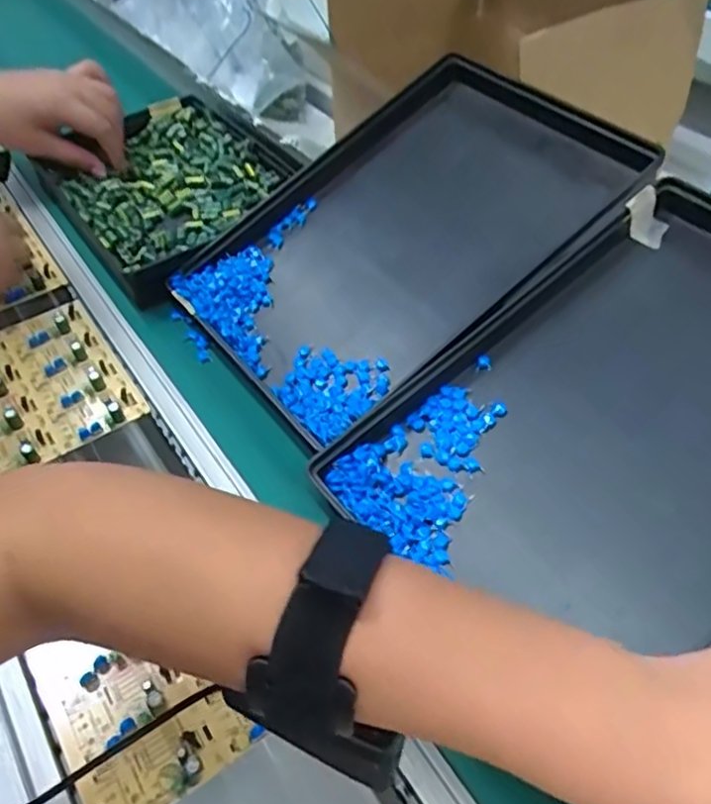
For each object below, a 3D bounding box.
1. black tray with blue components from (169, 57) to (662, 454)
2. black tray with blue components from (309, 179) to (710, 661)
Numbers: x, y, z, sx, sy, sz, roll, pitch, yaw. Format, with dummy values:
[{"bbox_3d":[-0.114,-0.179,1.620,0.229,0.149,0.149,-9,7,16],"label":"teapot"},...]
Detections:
[{"bbox_3d":[0.034,-0.116,0.436,0.292,0.041,0.197,-40,63,-6],"label":"black tray with blue components"},{"bbox_3d":[0.148,0.007,0.336,0.284,0.024,0.193,-39,59,-8],"label":"black tray with blue components"}]

